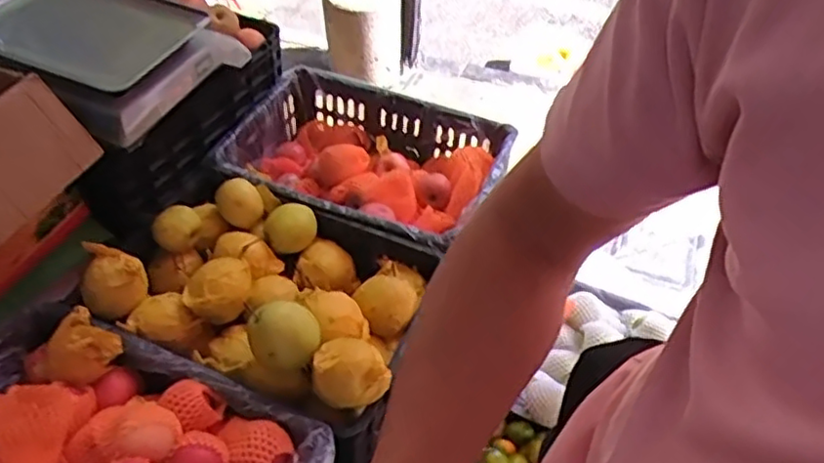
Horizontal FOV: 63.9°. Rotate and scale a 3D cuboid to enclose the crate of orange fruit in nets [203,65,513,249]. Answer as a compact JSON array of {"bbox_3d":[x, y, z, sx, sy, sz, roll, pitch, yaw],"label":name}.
[{"bbox_3d":[-0.092,-0.127,1.295,0.530,0.148,0.361,22,48,20],"label":"crate of orange fruit in nets"}]

